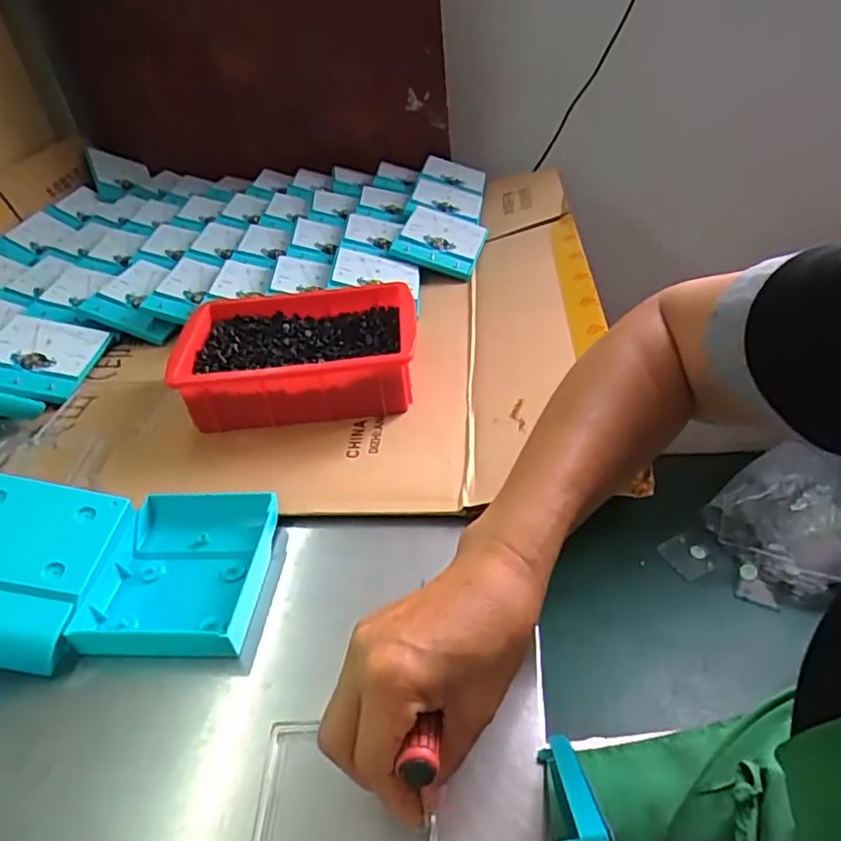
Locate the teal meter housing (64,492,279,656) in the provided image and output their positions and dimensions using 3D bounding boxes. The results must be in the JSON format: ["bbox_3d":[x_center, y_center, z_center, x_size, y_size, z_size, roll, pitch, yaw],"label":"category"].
[{"bbox_3d":[-0.158,0.096,0.402,0.105,0.025,0.112,-1,39,4],"label":"teal meter housing"}]

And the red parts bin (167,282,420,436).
[{"bbox_3d":[-0.110,-0.059,0.542,0.202,0.054,0.143,-9,40,-6],"label":"red parts bin"}]

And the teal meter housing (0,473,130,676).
[{"bbox_3d":[-0.261,0.094,0.391,0.101,0.033,0.114,17,51,-5],"label":"teal meter housing"}]

